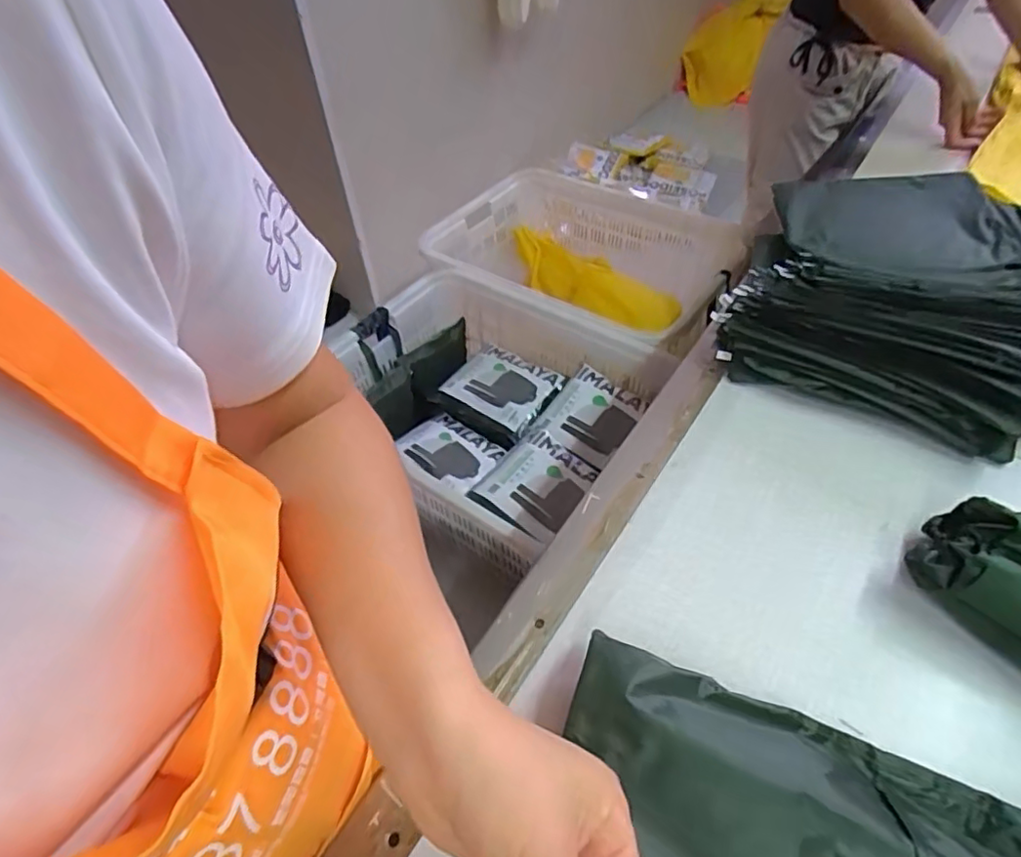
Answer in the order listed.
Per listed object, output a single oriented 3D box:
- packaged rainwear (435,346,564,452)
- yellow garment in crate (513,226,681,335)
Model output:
[{"bbox_3d":[-0.029,-0.097,1.524,0.272,0.062,0.248,22,53,22],"label":"packaged rainwear"},{"bbox_3d":[0.227,-0.436,1.774,0.547,0.138,0.112,35,59,30],"label":"yellow garment in crate"}]

